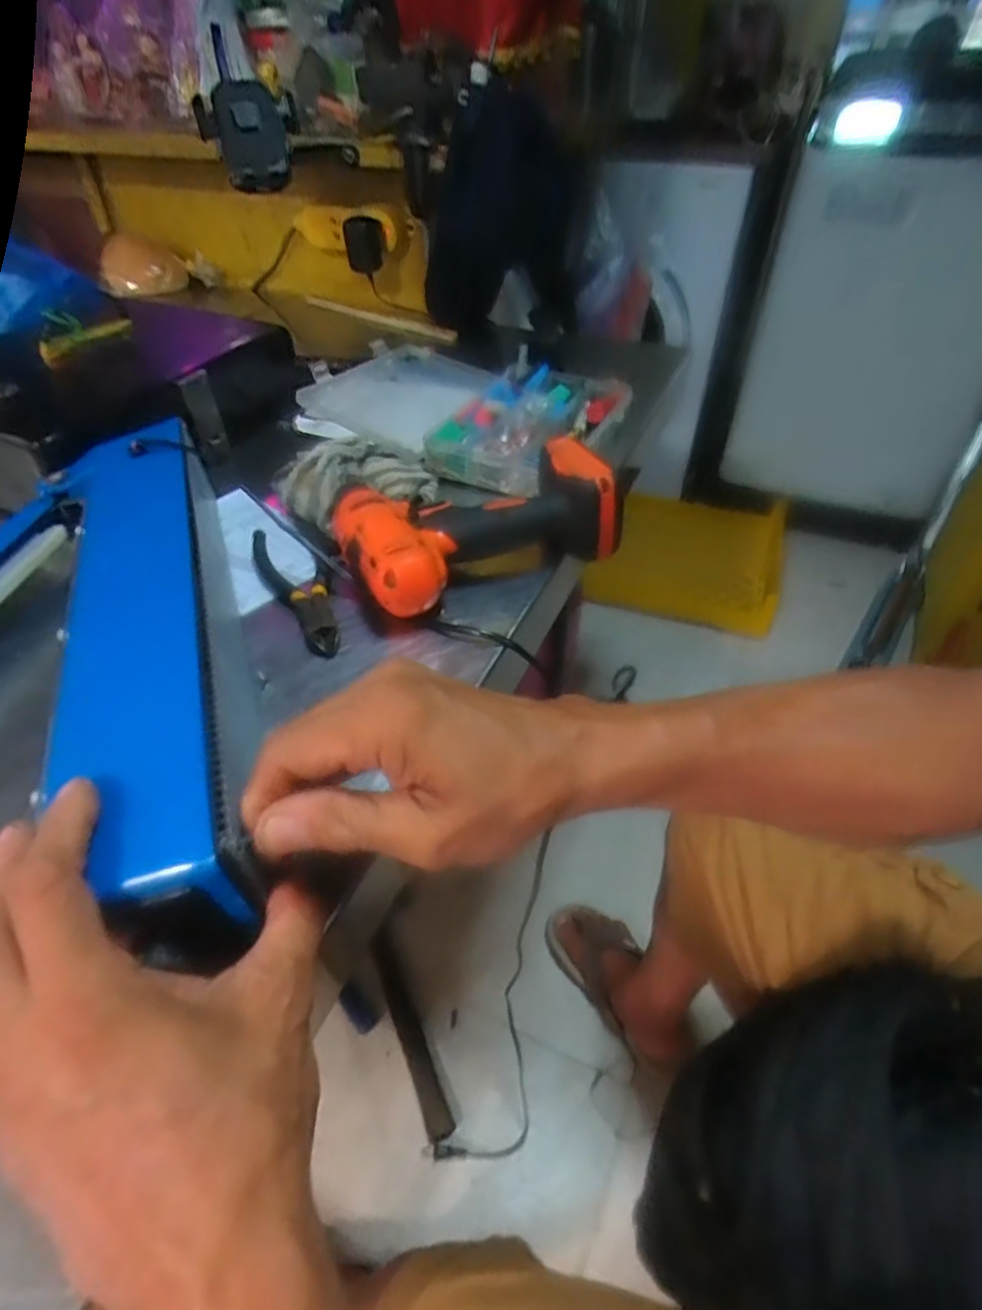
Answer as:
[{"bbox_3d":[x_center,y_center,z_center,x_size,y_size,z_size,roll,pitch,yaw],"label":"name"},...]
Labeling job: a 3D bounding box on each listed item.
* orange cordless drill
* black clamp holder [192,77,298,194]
[{"bbox_3d":[-0.012,-0.097,0.441,0.173,0.060,0.120,-15,45,-17],"label":"orange cordless drill"},{"bbox_3d":[-0.250,-0.538,0.674,0.097,0.086,0.079,-12,44,-13],"label":"black clamp holder"}]

